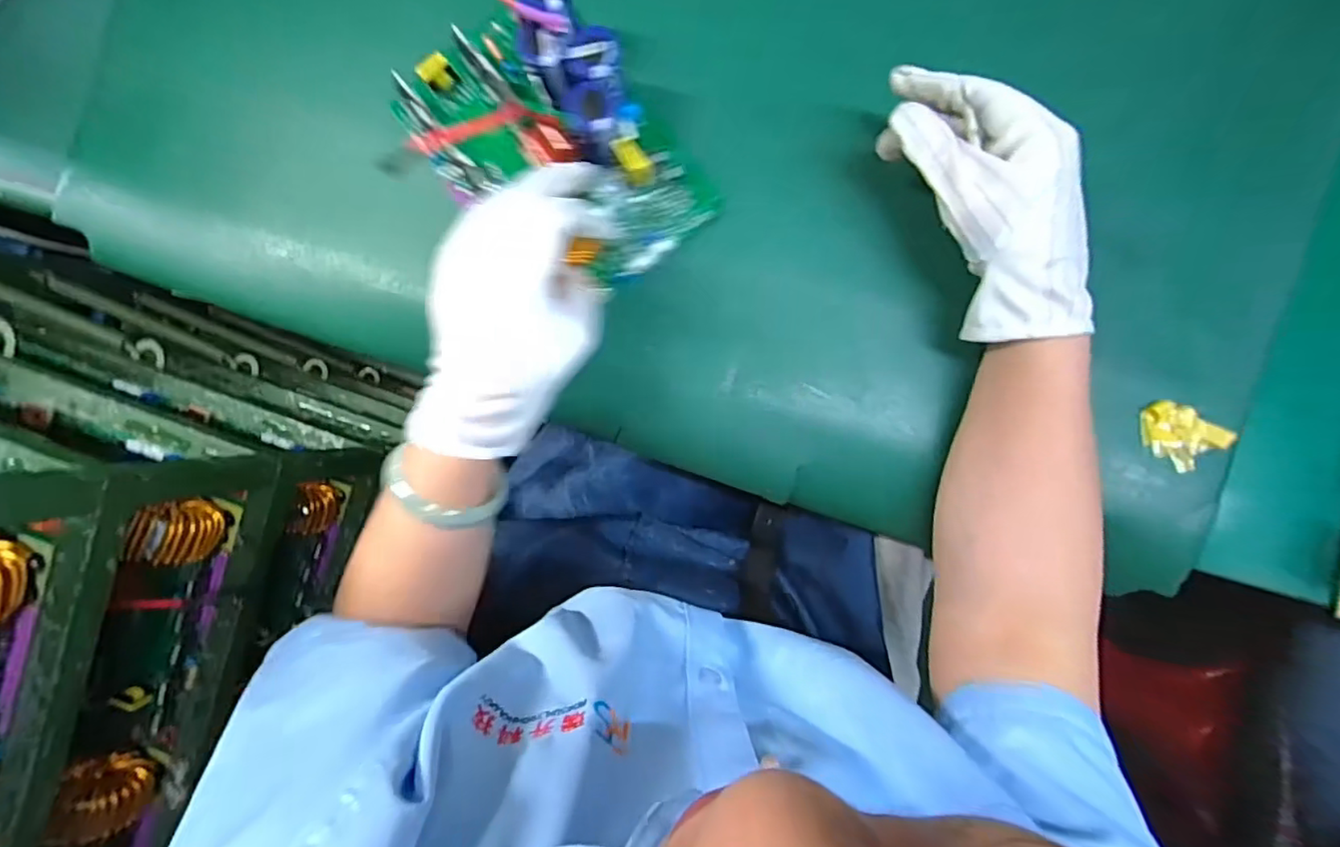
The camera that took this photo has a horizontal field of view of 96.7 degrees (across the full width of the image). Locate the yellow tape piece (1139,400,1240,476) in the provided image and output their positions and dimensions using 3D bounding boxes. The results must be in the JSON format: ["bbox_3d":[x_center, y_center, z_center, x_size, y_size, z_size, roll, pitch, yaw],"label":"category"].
[{"bbox_3d":[0.331,0.009,0.385,0.057,0.014,0.034,27,94,3],"label":"yellow tape piece"}]

